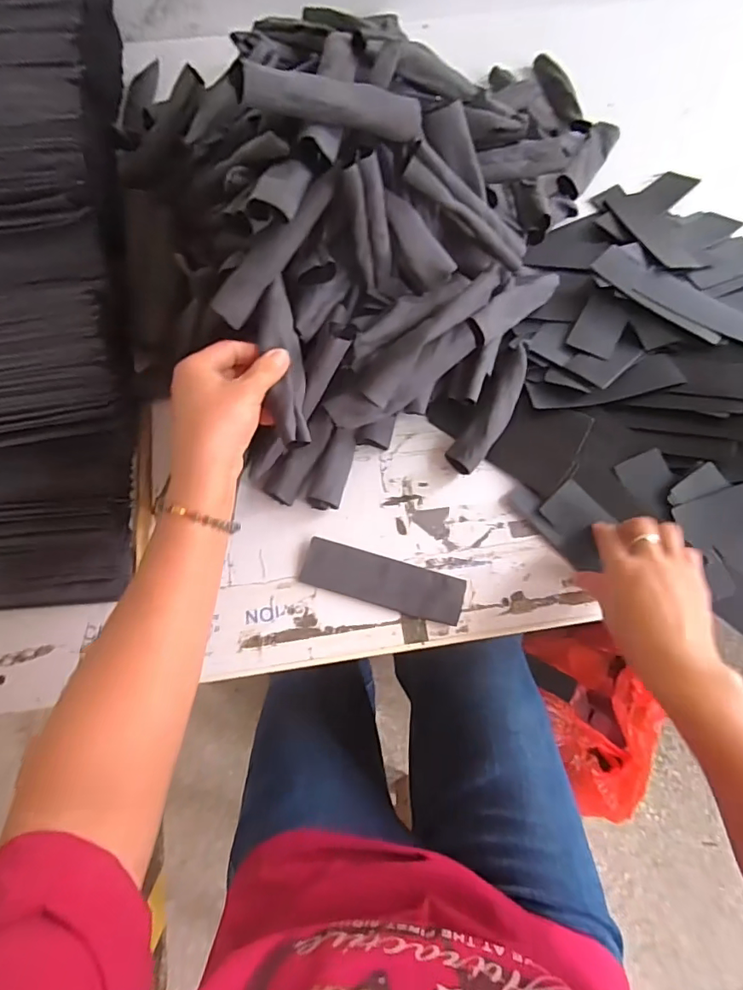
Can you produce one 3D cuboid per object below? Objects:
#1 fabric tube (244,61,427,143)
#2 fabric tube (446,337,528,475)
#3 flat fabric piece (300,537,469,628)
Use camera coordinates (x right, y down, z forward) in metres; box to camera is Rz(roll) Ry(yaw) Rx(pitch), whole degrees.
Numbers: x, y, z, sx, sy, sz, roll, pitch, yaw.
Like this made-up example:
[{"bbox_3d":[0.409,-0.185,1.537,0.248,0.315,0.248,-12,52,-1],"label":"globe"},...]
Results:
[{"bbox_3d":[-0.026,-0.296,0.383,0.148,0.025,0.021,-12,70,-30],"label":"fabric tube"},{"bbox_3d":[0.121,-0.090,0.497,0.039,0.027,0.146,26,73,8],"label":"fabric tube"},{"bbox_3d":[0.010,0.080,0.468,0.148,0.010,0.044,15,72,5],"label":"flat fabric piece"}]

